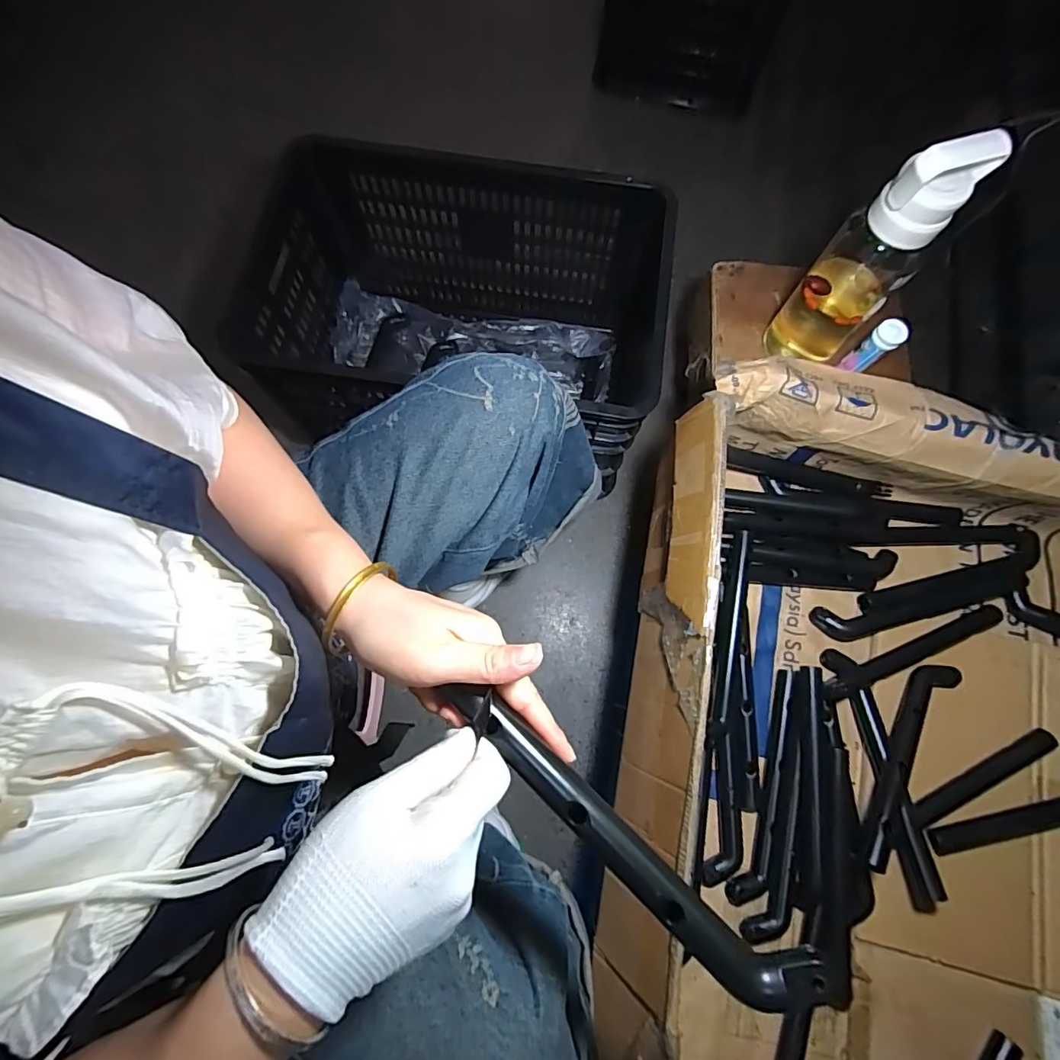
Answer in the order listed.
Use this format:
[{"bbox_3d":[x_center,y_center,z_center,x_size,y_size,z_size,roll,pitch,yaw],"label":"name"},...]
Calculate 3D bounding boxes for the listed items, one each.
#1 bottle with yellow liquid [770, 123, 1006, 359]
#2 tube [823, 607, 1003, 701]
[{"bbox_3d":[0.370,-0.295,0.570,0.085,0.301,0.085,35,78,8],"label":"bottle with yellow liquid"},{"bbox_3d":[0.437,0.141,0.587,0.224,0.018,0.027,-24,77,-6],"label":"tube"}]

